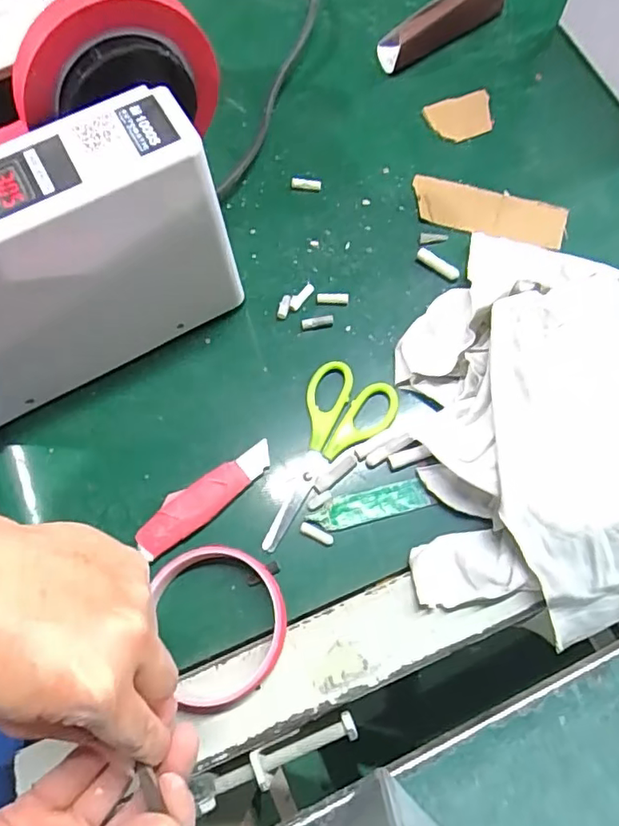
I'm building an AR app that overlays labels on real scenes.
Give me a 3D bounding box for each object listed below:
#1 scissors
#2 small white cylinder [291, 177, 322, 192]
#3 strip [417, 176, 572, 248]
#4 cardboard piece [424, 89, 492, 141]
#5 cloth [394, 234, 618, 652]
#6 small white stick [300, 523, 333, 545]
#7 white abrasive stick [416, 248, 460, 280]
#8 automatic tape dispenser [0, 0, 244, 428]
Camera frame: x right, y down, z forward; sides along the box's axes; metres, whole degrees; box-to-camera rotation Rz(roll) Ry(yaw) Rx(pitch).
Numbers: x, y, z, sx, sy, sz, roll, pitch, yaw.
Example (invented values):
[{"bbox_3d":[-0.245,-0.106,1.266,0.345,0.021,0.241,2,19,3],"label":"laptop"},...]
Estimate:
[{"bbox_3d":[0.006,0.029,0.369,0.058,0.004,0.129,26,74,10],"label":"scissors"},{"bbox_3d":[-0.003,-0.178,0.443,0.024,0.006,0.007,8,72,4],"label":"small white cylinder"},{"bbox_3d":[0.133,-0.151,0.429,0.114,0.006,0.046,19,66,10],"label":"strip"},{"bbox_3d":[0.123,-0.240,0.460,0.054,0.008,0.041,-19,72,-5],"label":"cardboard piece"},{"bbox_3d":[0.137,-0.006,0.345,0.150,0.074,0.246,4,71,3],"label":"cloth"},{"bbox_3d":[0.004,0.074,0.352,0.021,0.004,0.007,25,74,10],"label":"small white stick"},{"bbox_3d":[0.092,-0.107,0.411,0.035,0.008,0.008,39,76,13],"label":"white abrasive stick"},{"bbox_3d":[-0.164,-0.116,0.344,0.252,0.161,0.142,-29,73,-8],"label":"automatic tape dispenser"}]

